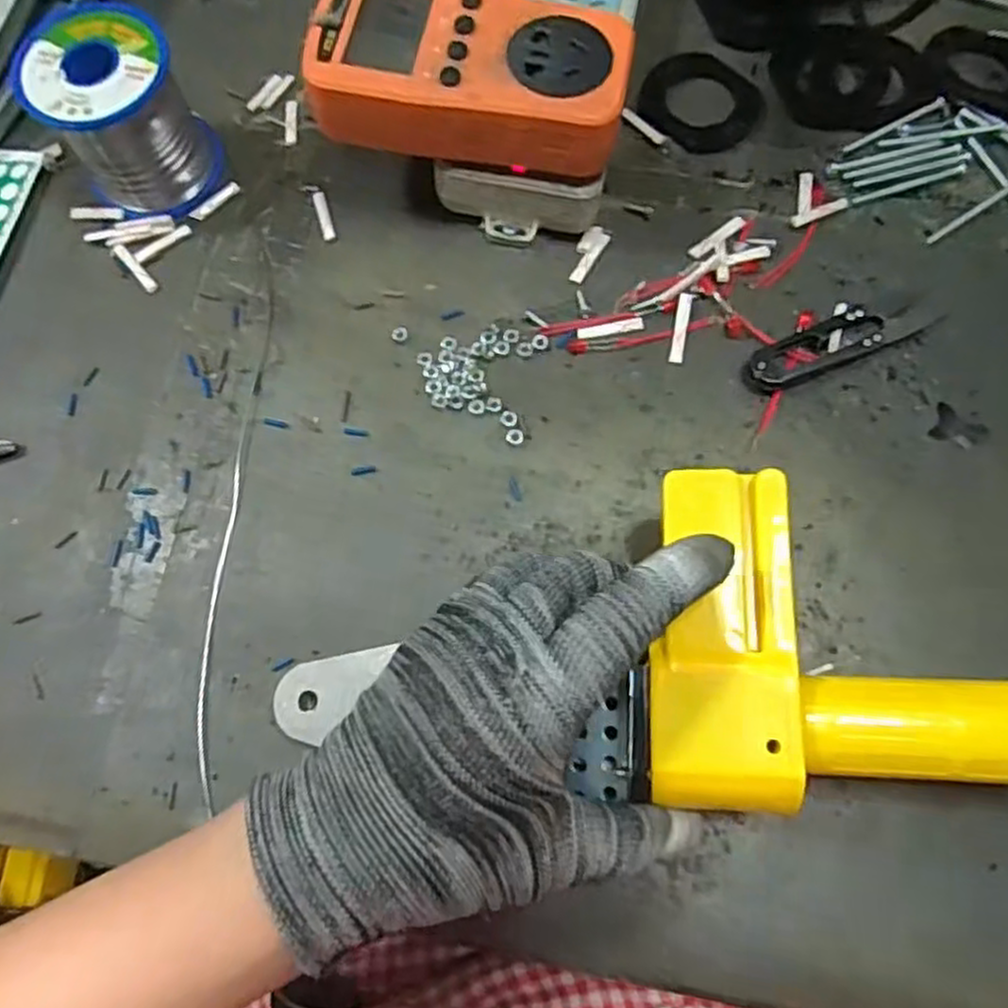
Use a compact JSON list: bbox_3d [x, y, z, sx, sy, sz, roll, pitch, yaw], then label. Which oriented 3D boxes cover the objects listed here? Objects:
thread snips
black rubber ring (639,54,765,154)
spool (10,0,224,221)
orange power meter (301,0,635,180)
[{"bbox_3d":[0.148,-0.072,0.328,0.089,0.011,0.021,-22,74,-4],"label":"thread snips"},{"bbox_3d":[0.100,-0.202,0.375,0.060,0.008,0.051,9,74,5],"label":"black rubber ring"},{"bbox_3d":[-0.176,-0.179,0.347,0.063,0.063,0.063,-1,73,2],"label":"spool"},{"bbox_3d":[-0.013,-0.179,0.310,0.125,0.030,0.067,9,74,5],"label":"orange power meter"}]

